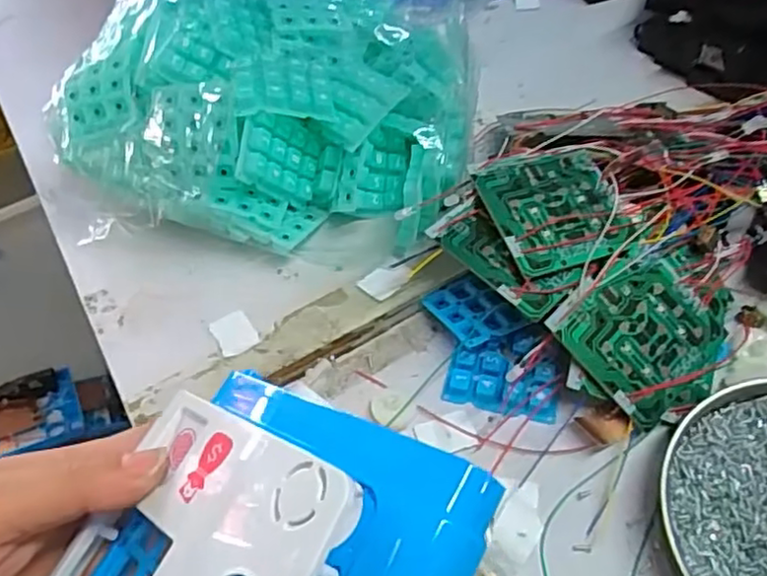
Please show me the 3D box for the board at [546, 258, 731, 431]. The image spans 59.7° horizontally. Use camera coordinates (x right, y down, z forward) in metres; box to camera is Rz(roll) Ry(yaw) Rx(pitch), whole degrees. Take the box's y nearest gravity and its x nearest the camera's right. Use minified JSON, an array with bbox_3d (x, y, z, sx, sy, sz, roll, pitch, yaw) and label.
[{"bbox_3d":[0.135,0.021,0.337,0.079,0.006,0.082,-43,91,-16],"label":"board"}]

